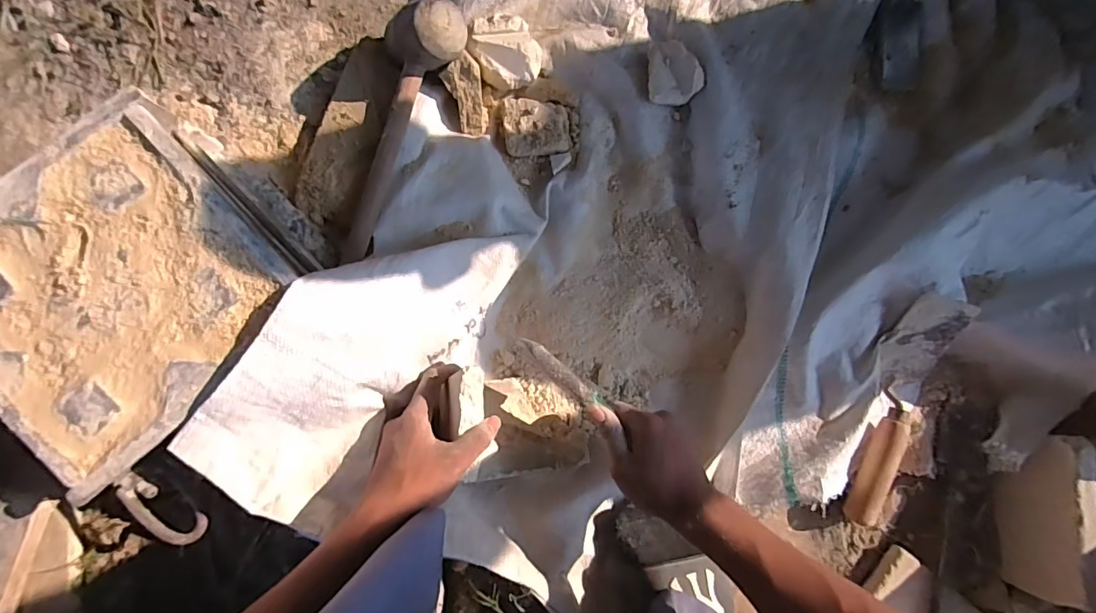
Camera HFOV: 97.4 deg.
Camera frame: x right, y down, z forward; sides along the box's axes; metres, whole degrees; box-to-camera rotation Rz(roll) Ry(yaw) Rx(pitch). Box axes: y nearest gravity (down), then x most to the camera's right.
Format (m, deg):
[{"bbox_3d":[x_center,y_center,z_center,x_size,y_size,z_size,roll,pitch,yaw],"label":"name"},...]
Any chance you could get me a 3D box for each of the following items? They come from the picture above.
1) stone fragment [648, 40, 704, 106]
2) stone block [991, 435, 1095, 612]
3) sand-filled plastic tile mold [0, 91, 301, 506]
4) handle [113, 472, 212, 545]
[{"bbox_3d":[0.145,-0.265,0.545,0.058,0.028,0.066,6,85,-5],"label":"stone fragment"},{"bbox_3d":[0.552,0.234,0.531,0.030,0.085,0.180,1,86,-3],"label":"stone block"},{"bbox_3d":[-0.342,-0.011,0.375,0.233,0.016,0.218,-42,90,-7],"label":"sand-filled plastic tile mold"},{"bbox_3d":[-0.339,0.179,0.418,0.079,0.020,0.031,41,83,-1],"label":"handle"}]

